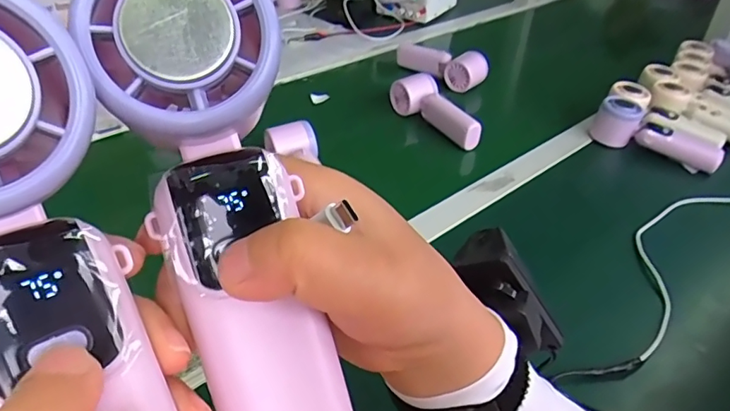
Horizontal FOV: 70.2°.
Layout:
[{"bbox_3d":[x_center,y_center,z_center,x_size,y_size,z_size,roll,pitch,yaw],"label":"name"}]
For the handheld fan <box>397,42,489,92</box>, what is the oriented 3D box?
[{"bbox_3d":[0.138,-0.255,0.928,0.165,0.055,0.050,32,46,33],"label":"handheld fan"}]

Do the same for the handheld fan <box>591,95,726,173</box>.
[{"bbox_3d":[0.417,-0.100,0.744,0.170,0.064,0.050,28,44,30],"label":"handheld fan"}]

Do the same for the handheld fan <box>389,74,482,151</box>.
[{"bbox_3d":[0.103,-0.140,0.770,0.056,0.053,0.171,-15,41,-22],"label":"handheld fan"}]

